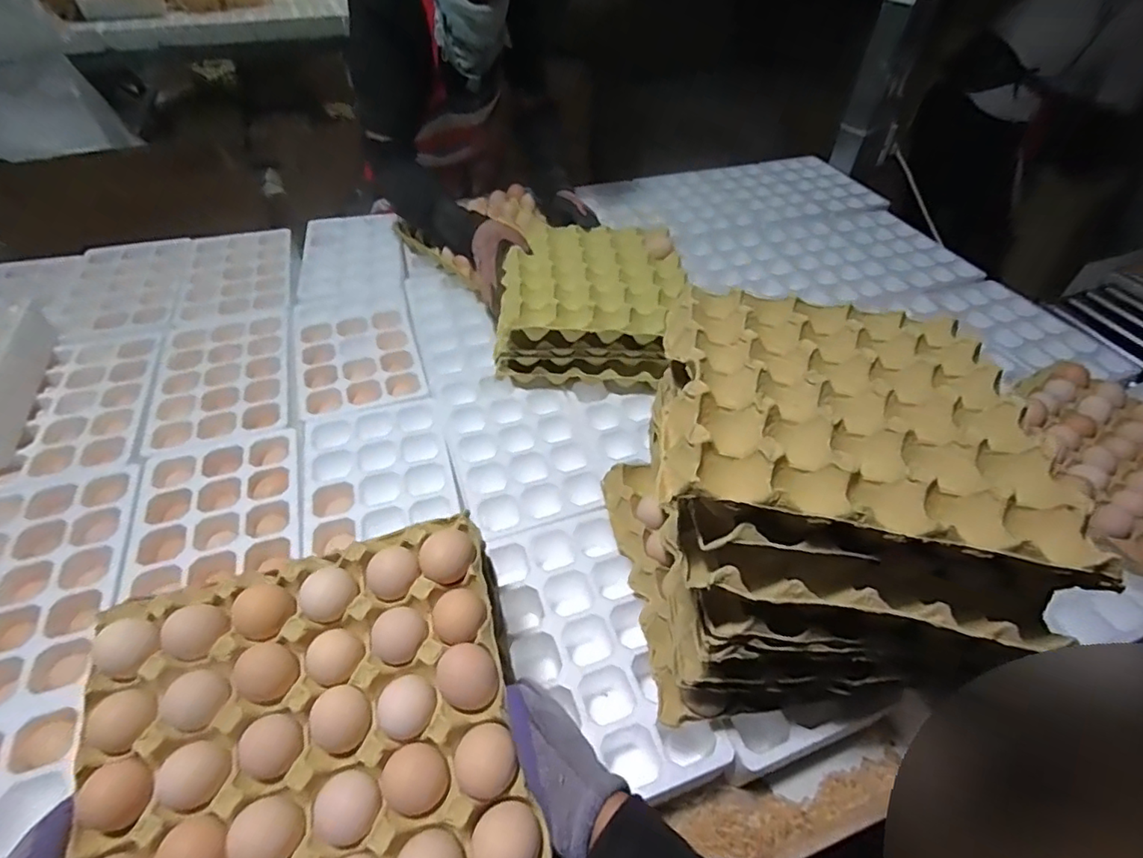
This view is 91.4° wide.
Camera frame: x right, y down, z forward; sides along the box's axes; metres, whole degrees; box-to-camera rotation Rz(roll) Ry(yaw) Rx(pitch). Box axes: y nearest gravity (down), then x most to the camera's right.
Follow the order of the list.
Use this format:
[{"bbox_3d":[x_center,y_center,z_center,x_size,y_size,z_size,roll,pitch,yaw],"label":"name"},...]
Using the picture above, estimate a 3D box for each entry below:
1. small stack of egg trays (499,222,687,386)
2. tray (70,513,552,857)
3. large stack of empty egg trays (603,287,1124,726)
[{"bbox_3d":[0.029,-0.194,0.880,0.268,0.139,0.283,0,46,-3],"label":"small stack of egg trays"},{"bbox_3d":[-0.176,0.216,0.385,0.289,0.083,0.266,-11,48,-13],"label":"tray"},{"bbox_3d":[0.203,0.070,0.529,0.286,0.305,0.307,1,46,-1],"label":"large stack of empty egg trays"}]

